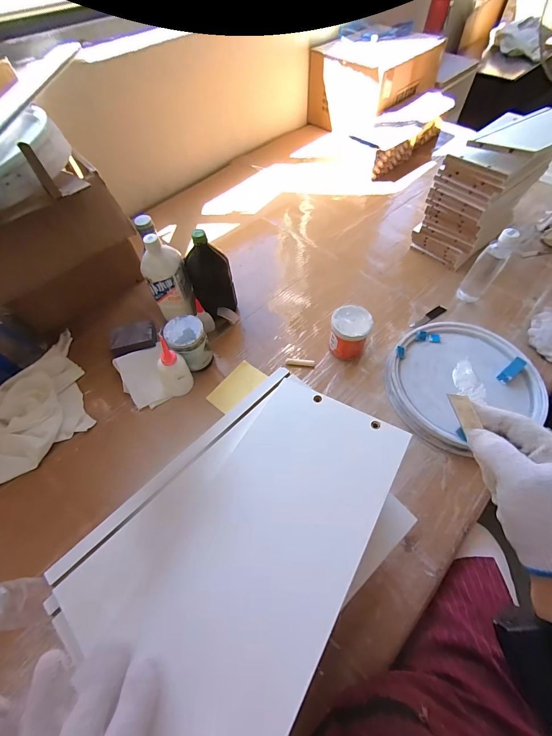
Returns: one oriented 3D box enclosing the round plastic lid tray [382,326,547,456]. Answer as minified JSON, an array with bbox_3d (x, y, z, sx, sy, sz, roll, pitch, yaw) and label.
[{"bbox_3d":[0.377,0.022,0.666,0.288,0.035,0.259,-22,59,-12],"label":"round plastic lid tray"}]

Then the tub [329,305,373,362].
[{"bbox_3d":[0.159,-0.072,0.698,0.079,0.095,0.078,-1,57,2],"label":"tub"}]

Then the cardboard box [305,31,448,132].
[{"bbox_3d":[0.391,-1.158,1.290,0.335,0.236,0.473,39,67,24],"label":"cardboard box"}]

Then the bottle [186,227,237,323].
[{"bbox_3d":[-0.145,-0.196,0.724,0.092,0.221,0.061,-30,61,-16],"label":"bottle"}]

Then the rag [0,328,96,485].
[{"bbox_3d":[-0.526,0.061,0.669,0.207,0.058,0.302,-25,60,-13],"label":"rag"}]

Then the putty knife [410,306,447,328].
[{"bbox_3d":[0.375,-0.124,0.785,0.114,0.006,0.020,-32,61,-17],"label":"putty knife"}]

